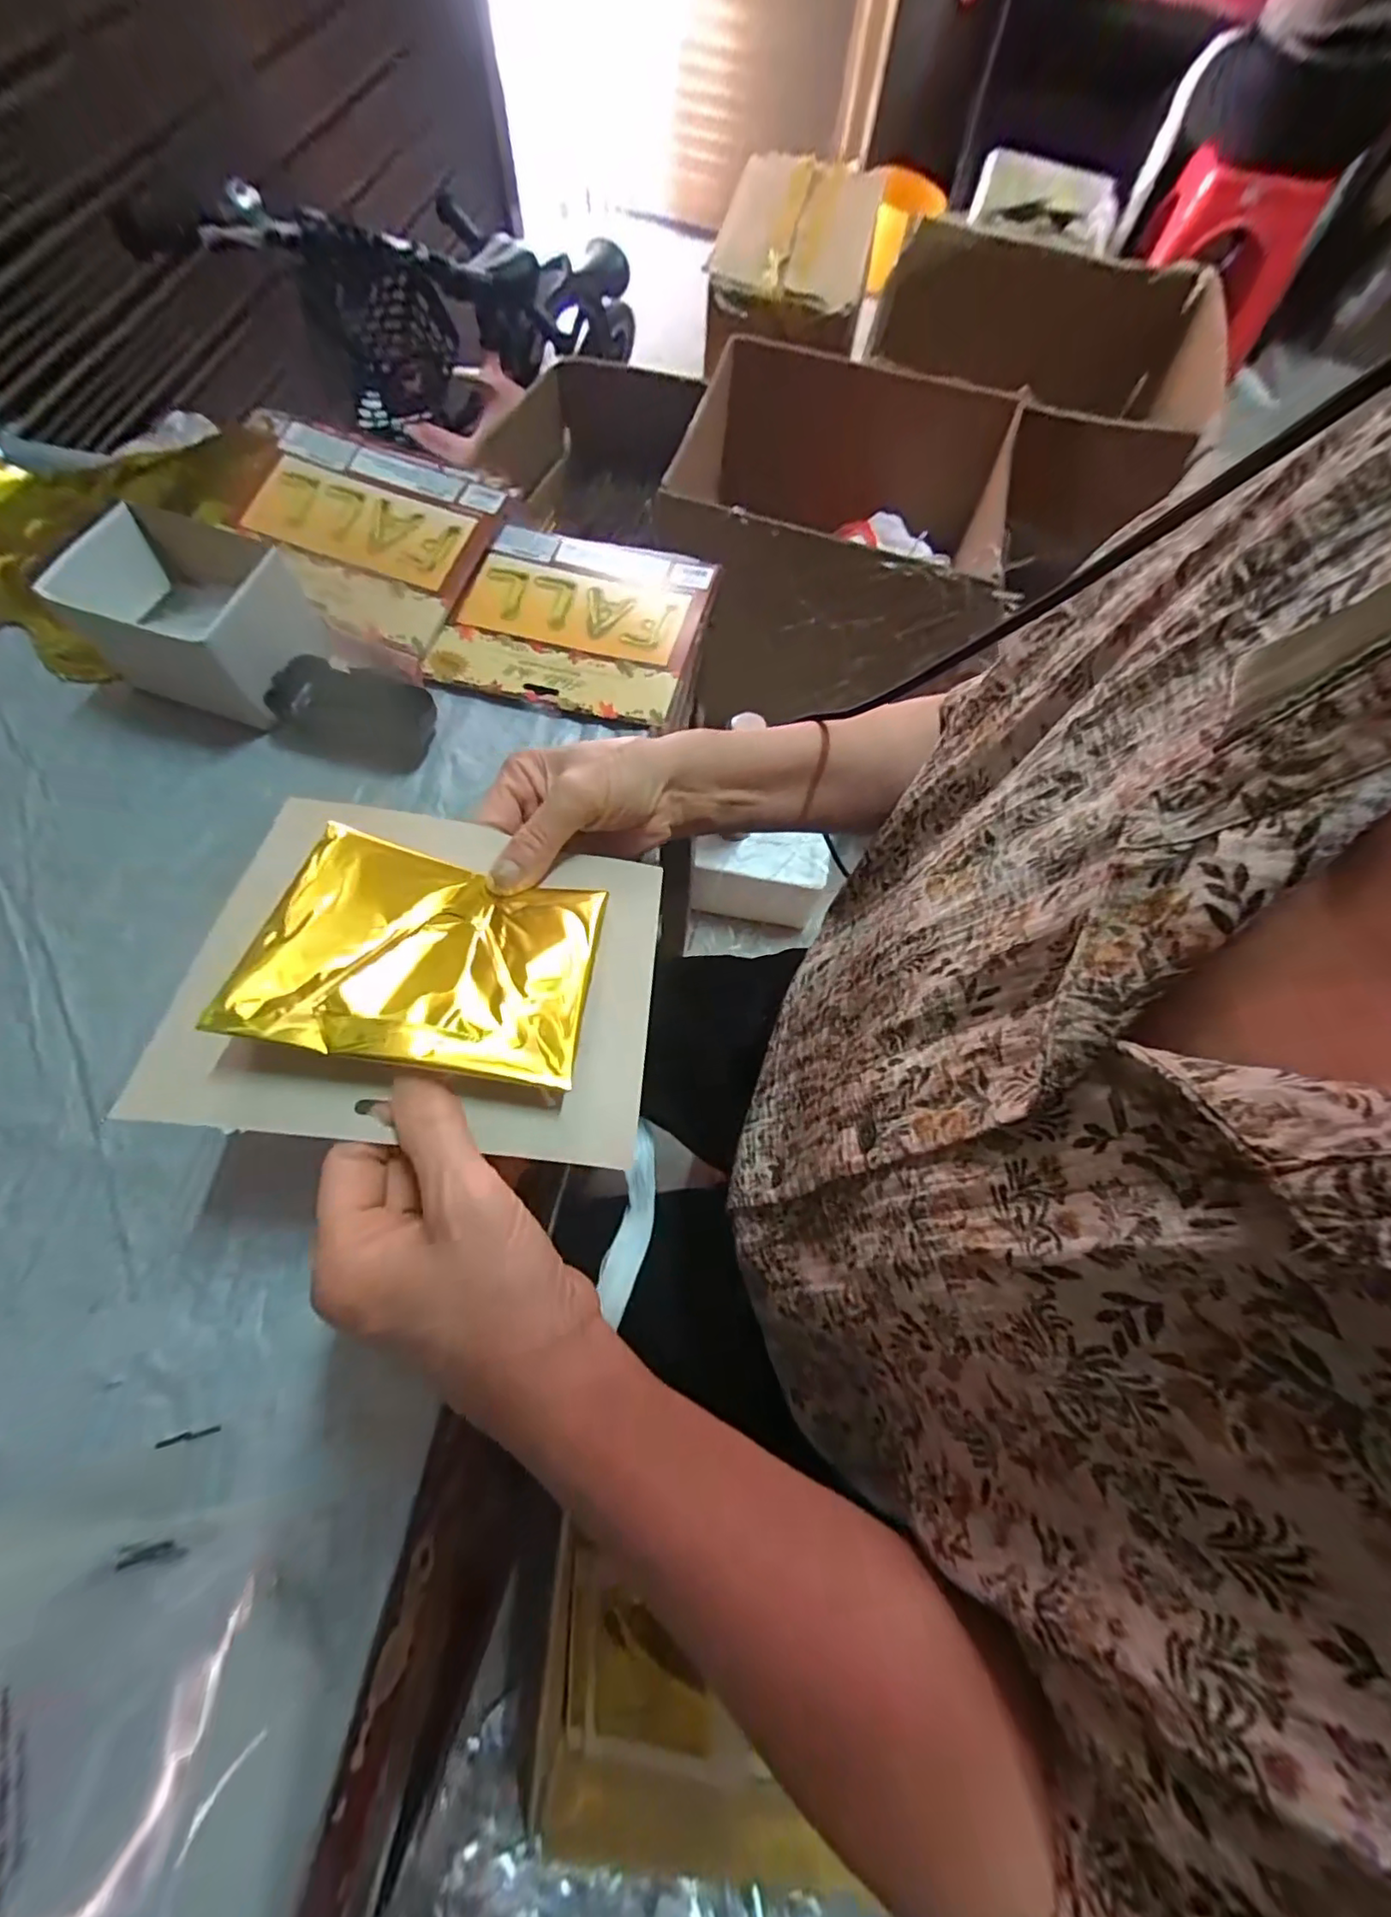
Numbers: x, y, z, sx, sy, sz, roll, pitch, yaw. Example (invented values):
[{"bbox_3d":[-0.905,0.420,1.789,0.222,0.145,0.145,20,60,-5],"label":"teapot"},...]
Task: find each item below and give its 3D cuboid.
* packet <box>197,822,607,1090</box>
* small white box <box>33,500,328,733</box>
[{"bbox_3d":[-0.111,-0.003,0.268,0.127,0.017,0.109,12,50,-12],"label":"packet"},{"bbox_3d":[-0.332,-0.232,0.419,0.133,0.078,0.098,18,68,4],"label":"small white box"}]

